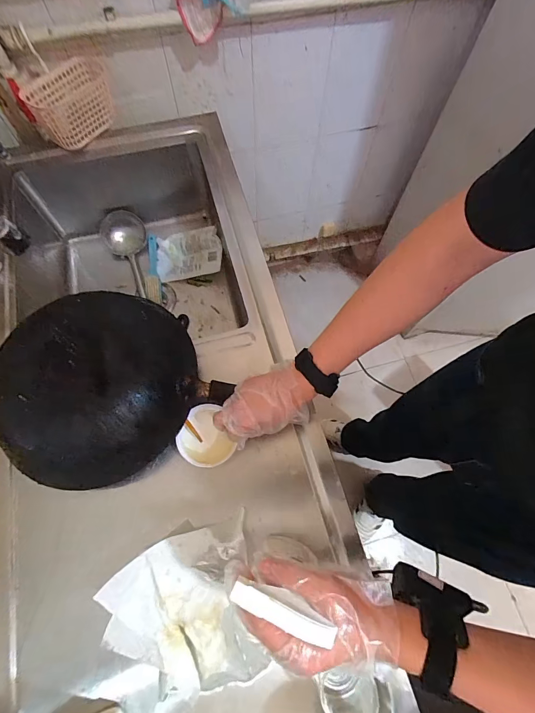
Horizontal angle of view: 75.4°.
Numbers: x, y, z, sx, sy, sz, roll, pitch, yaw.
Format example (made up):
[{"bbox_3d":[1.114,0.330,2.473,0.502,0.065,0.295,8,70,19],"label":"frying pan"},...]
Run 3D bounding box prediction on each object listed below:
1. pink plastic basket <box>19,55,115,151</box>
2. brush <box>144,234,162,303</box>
[{"bbox_3d":[-0.422,-0.551,0.750,0.104,0.096,0.176,24,70,9],"label":"pink plastic basket"},{"bbox_3d":[-0.310,-0.238,0.929,0.038,0.014,0.207,-10,69,-5],"label":"brush"}]

